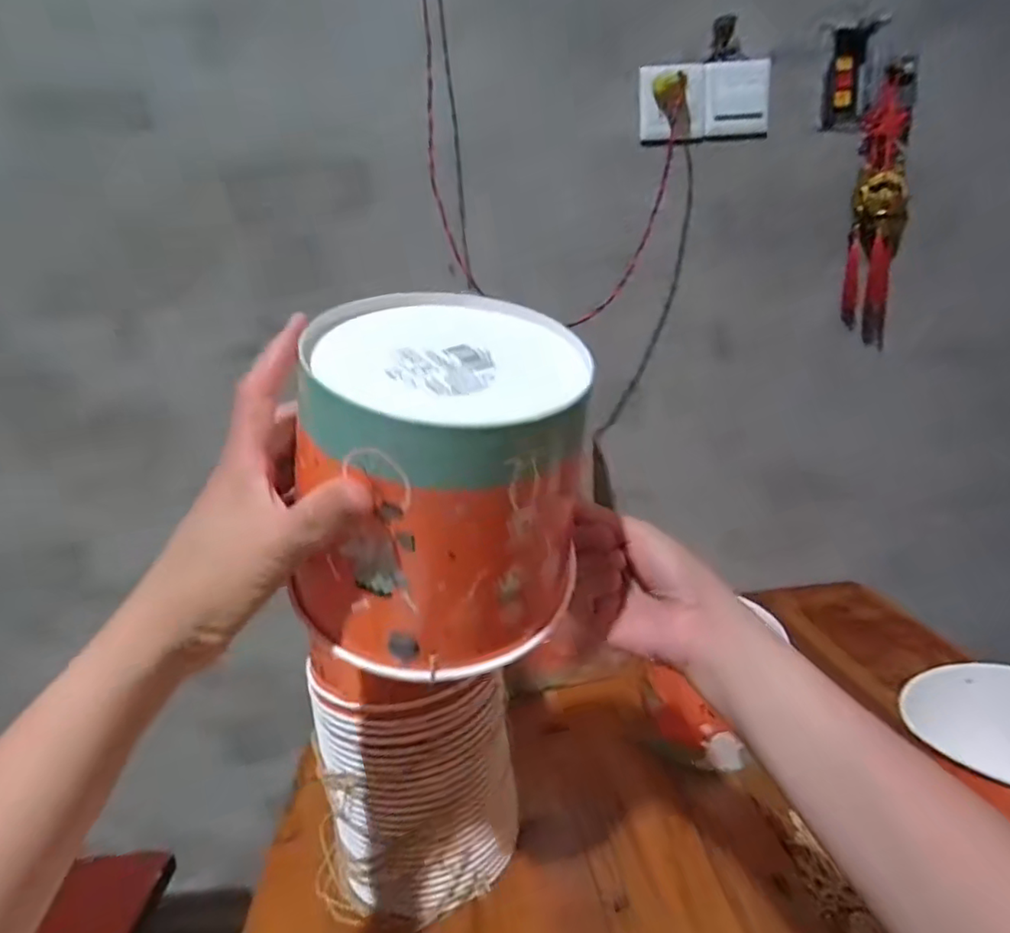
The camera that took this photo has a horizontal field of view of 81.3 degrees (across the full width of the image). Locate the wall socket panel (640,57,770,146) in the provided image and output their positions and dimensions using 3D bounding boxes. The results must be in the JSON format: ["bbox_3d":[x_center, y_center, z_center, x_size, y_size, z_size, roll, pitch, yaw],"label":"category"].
[{"bbox_3d":[0.263,-0.475,0.763,0.173,0.087,0.045,-4,16,-2],"label":"wall socket panel"}]

